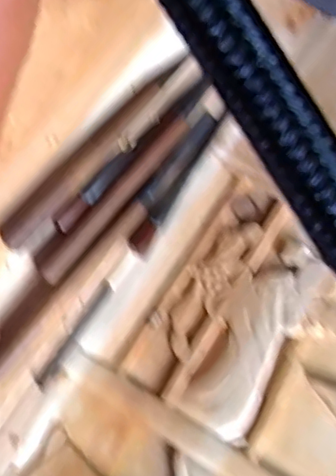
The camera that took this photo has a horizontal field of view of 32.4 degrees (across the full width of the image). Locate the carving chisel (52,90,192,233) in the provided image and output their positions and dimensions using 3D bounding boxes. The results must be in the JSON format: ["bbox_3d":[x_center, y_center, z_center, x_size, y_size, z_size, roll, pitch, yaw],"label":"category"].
[{"bbox_3d":[-0.033,-0.060,0.429,0.014,0.014,0.141,40,75,3],"label":"carving chisel"}]

